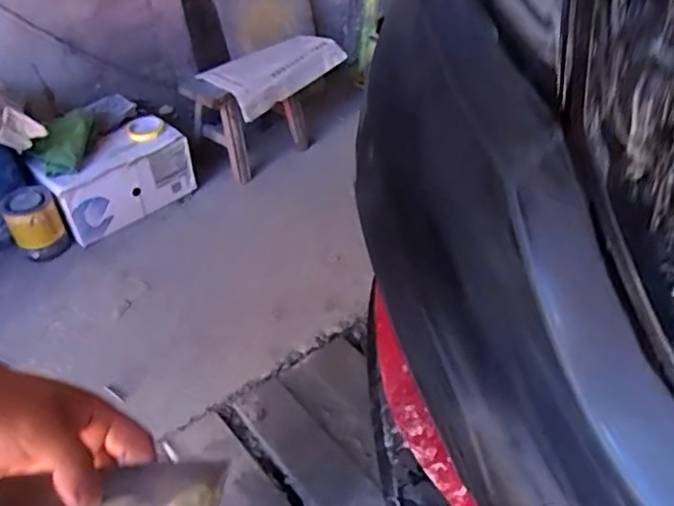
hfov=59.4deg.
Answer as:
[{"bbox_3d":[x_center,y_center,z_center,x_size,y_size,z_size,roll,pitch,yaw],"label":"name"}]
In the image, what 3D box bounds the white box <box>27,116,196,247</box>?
[{"bbox_3d":[-0.530,-0.177,1.457,0.147,0.189,0.326,28,51,32],"label":"white box"}]

